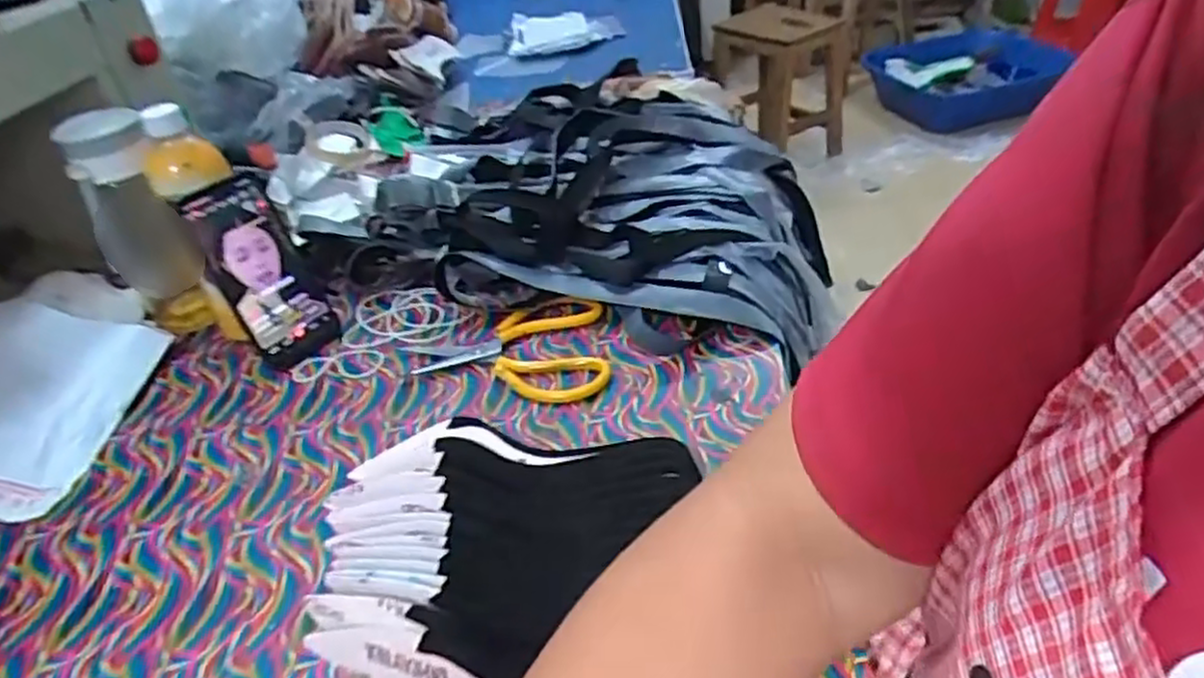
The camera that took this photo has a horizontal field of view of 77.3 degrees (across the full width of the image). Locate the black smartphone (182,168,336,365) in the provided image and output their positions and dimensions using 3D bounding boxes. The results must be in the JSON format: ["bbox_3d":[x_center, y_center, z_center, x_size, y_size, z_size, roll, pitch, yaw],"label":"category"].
[{"bbox_3d":[-0.297,-0.058,0.662,0.017,0.163,0.074,5,35,44],"label":"black smartphone"}]

